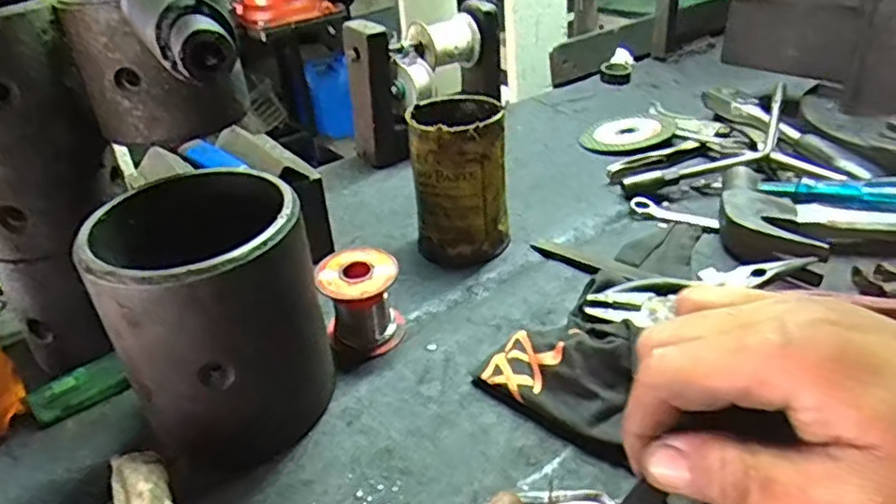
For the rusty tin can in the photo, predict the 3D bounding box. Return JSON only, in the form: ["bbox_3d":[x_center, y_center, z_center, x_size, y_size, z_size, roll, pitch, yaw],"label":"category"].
[{"bbox_3d":[0.011,-0.057,0.519,0.072,0.112,0.073,1,32,10],"label":"rusty tin can"}]

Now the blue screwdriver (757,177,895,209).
[{"bbox_3d":[0.310,-0.047,0.509,0.026,0.023,0.133,-29,25,-35],"label":"blue screwdriver"}]

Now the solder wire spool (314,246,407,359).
[{"bbox_3d":[-0.057,0.035,0.440,0.051,0.058,0.051,-3,31,2],"label":"solder wire spool"}]

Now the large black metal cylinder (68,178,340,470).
[{"bbox_3d":[-0.126,0.039,0.373,0.107,0.133,0.102,-17,33,-20],"label":"large black metal cylinder"}]

